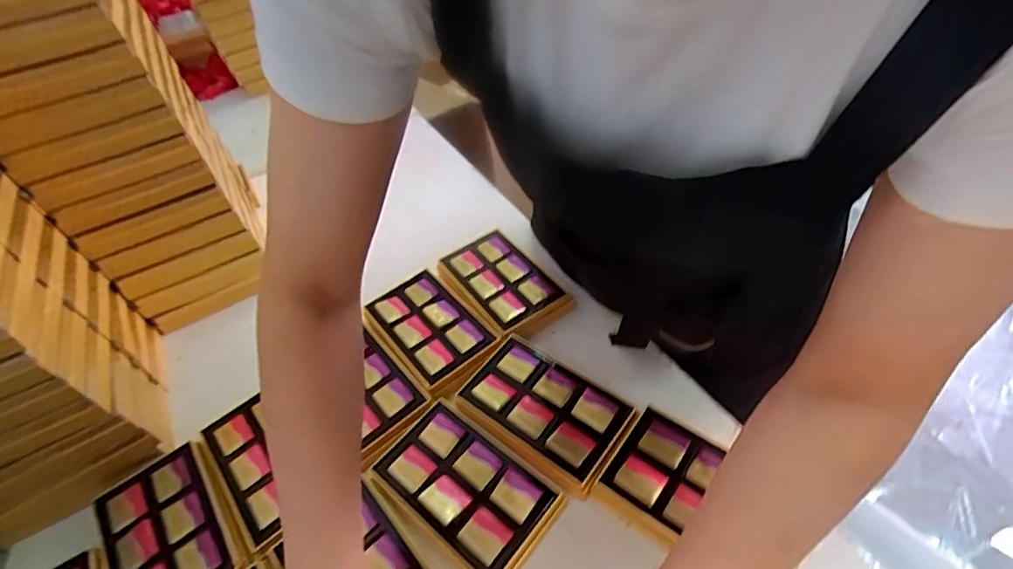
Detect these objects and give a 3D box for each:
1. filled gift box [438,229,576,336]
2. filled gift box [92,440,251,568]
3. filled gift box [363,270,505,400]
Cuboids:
[{"bbox_3d":[-0.005,-0.003,0.665,0.106,0.027,0.174,-31,50,-18],"label":"filled gift box"},{"bbox_3d":[-0.327,0.229,0.483,0.116,0.029,0.178,-36,52,-22],"label":"filled gift box"},{"bbox_3d":[-0.089,0.057,0.615,0.106,0.026,0.166,-36,52,-23],"label":"filled gift box"}]

